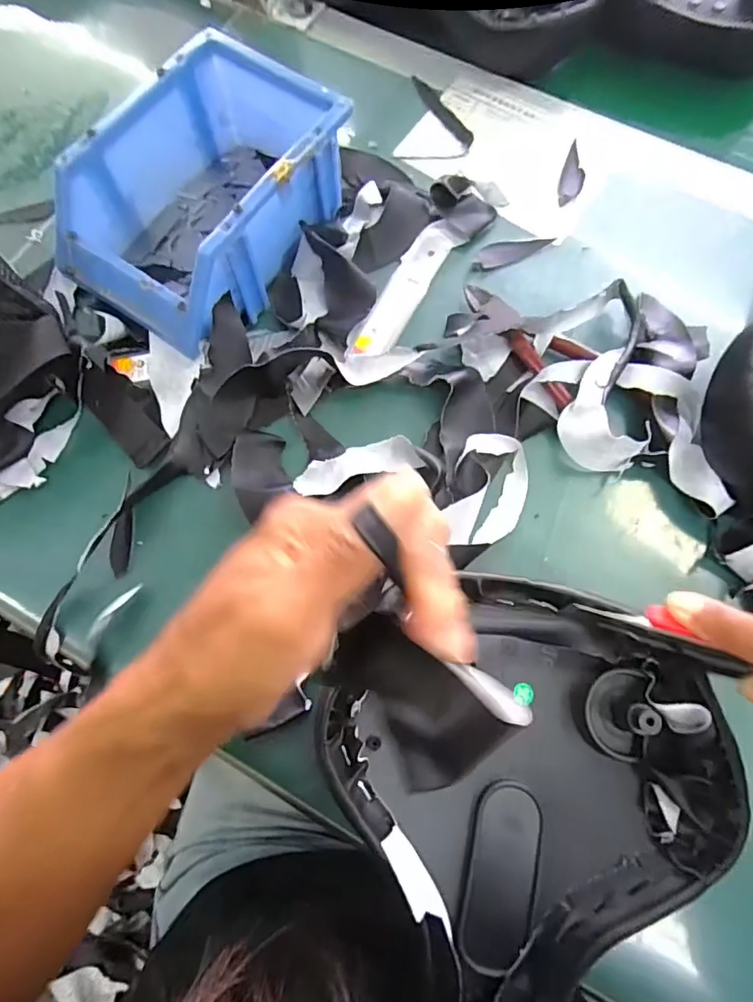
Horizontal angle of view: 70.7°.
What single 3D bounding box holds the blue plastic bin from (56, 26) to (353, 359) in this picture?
[{"bbox_3d":[-0.112,-0.196,0.346,0.120,0.068,0.174,35,75,10],"label":"blue plastic bin"}]

